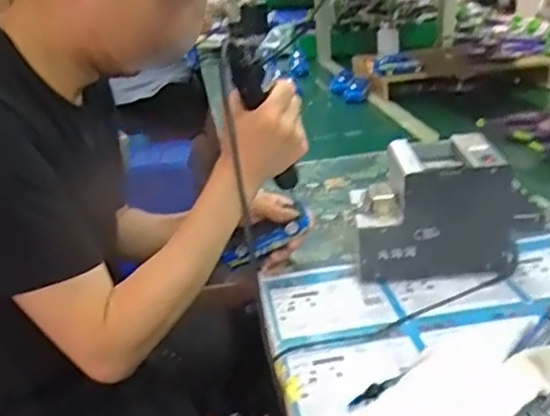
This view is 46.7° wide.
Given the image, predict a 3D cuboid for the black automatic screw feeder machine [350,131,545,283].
[{"bbox_3d":[0.194,-0.003,0.817,0.187,0.140,0.132,-4,23,2],"label":"black automatic screw feeder machine"}]

